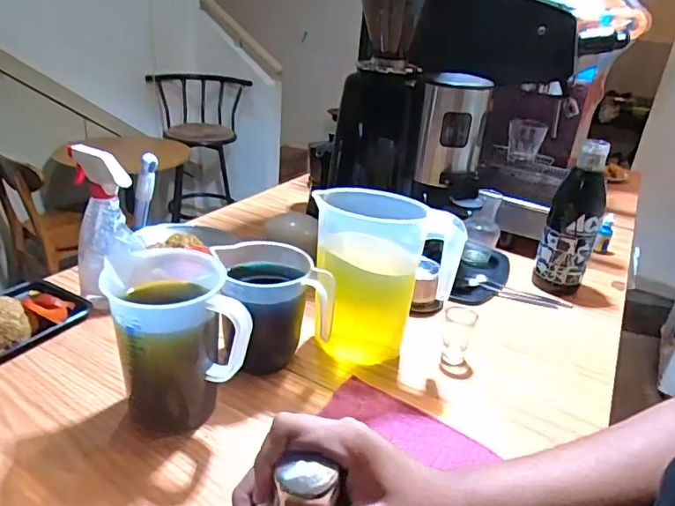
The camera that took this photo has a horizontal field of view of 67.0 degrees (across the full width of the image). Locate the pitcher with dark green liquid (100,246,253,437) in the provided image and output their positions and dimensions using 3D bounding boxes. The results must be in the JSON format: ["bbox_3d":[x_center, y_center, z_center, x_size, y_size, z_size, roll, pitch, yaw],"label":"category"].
[{"bbox_3d":[-0.170,0.099,0.537,0.117,0.165,0.127,-10,30,-29],"label":"pitcher with dark green liquid"}]

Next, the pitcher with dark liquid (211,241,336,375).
[{"bbox_3d":[-0.084,0.072,0.647,0.129,0.138,0.112,-3,27,-18],"label":"pitcher with dark liquid"}]

